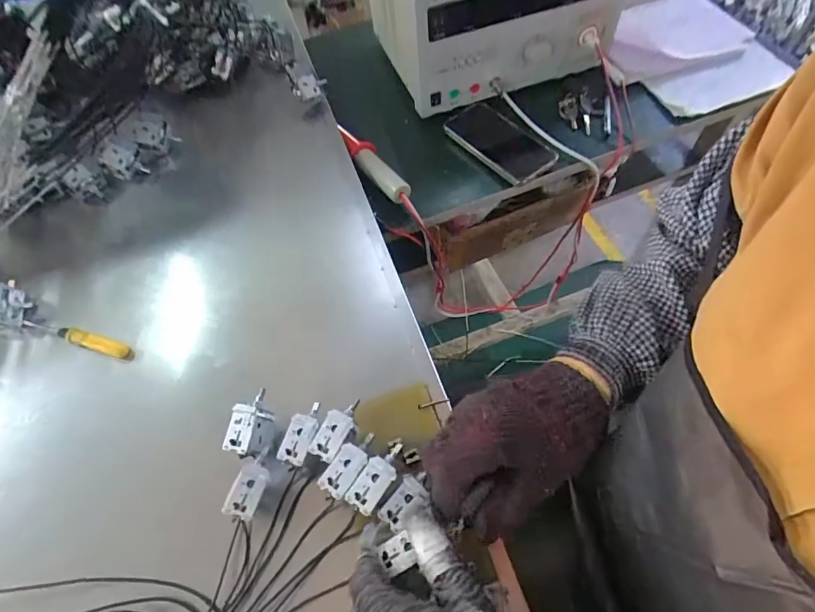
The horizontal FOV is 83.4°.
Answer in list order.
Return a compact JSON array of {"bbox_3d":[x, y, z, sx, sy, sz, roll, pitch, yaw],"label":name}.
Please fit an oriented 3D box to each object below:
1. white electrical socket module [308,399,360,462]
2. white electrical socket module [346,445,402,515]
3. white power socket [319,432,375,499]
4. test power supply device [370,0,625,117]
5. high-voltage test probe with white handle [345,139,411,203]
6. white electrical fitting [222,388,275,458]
[{"bbox_3d":[-0.057,0.101,0.379,0.027,0.018,0.054,32,67,20],"label":"white electrical socket module"},{"bbox_3d":[-0.022,0.129,0.349,0.024,0.019,0.056,31,66,19],"label":"white electrical socket module"},{"bbox_3d":[-0.045,0.125,0.363,0.023,0.015,0.054,30,66,19],"label":"white power socket"},{"bbox_3d":[0.133,-0.456,0.668,0.331,0.177,0.203,-19,60,-7],"label":"test power supply device"},{"bbox_3d":[-0.037,-0.184,0.625,0.031,0.033,0.122,-34,64,-16],"label":"high-voltage test probe with white handle"},{"bbox_3d":[-0.132,0.102,0.396,0.029,0.036,0.055,12,61,10],"label":"white electrical fitting"}]

